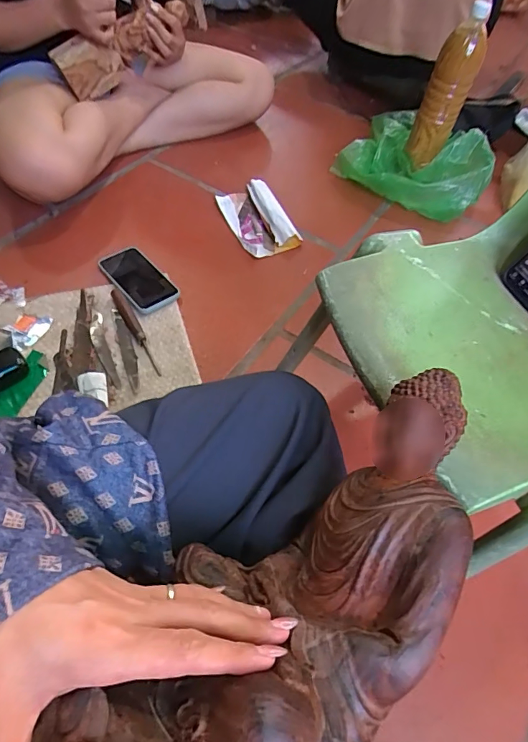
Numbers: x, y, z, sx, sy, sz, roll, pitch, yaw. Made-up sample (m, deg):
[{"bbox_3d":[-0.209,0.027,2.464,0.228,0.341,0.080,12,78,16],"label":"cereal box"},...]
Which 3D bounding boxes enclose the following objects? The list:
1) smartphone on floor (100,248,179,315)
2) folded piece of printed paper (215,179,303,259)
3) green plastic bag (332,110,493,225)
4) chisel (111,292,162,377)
[{"bbox_3d":[-0.222,-0.164,0.768,0.080,0.011,0.158,-35,66,-26],"label":"smartphone on floor"},{"bbox_3d":[-0.017,-0.304,0.875,0.110,0.030,0.194,-18,59,-17],"label":"folded piece of printed paper"},{"bbox_3d":[0.347,-0.479,0.966,0.307,0.104,0.276,29,58,14],"label":"green plastic bag"},{"bbox_3d":[-0.204,-0.068,0.707,0.017,0.013,0.181,-26,62,-22],"label":"chisel"}]

